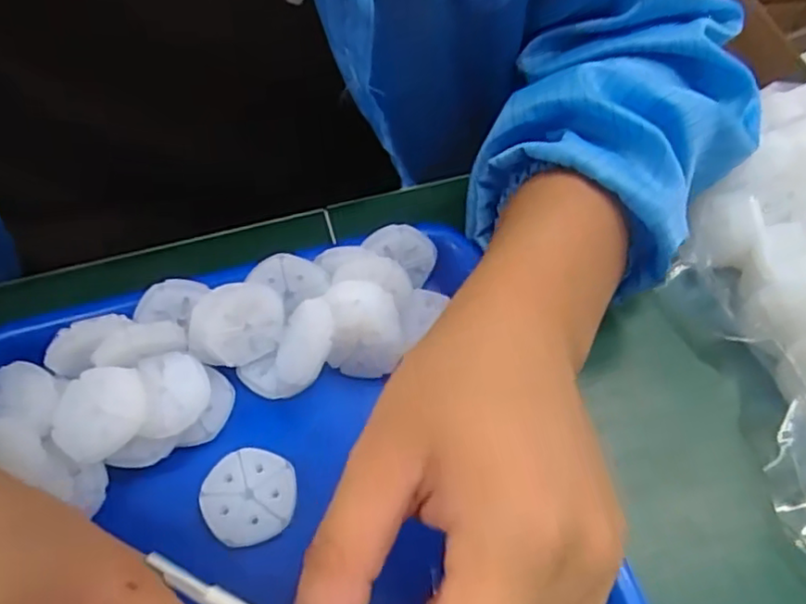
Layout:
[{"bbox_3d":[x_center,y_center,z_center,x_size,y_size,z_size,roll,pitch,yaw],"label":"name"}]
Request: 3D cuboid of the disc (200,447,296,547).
[{"bbox_3d":[-0.064,0.081,0.265,0.038,0.010,0.037,0,58,1],"label":"disc"}]

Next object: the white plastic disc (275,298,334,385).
[{"bbox_3d":[-0.044,0.017,0.279,0.033,0.004,0.037,19,88,46],"label":"white plastic disc"}]

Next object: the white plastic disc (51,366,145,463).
[{"bbox_3d":[-0.124,0.045,0.258,0.036,0.005,0.038,-1,64,1],"label":"white plastic disc"}]

